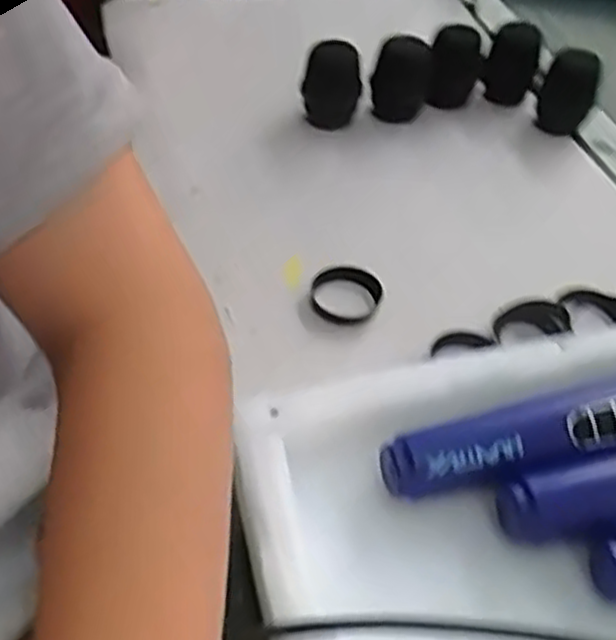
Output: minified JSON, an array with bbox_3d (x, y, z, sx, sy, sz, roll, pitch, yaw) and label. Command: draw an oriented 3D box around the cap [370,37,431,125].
[{"bbox_3d":[0.074,-0.193,0.627,0.045,0.055,0.046,3,46,-3],"label":"cap"}]

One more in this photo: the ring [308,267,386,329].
[{"bbox_3d":[0.023,-0.013,0.477,0.044,0.015,0.048,3,46,-3],"label":"ring"}]

